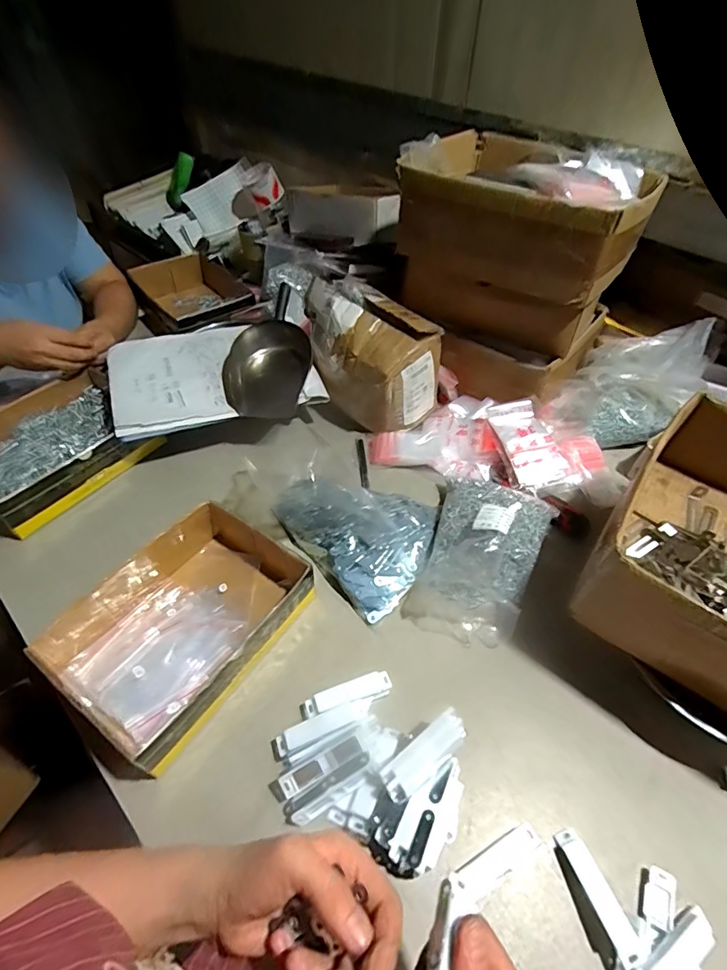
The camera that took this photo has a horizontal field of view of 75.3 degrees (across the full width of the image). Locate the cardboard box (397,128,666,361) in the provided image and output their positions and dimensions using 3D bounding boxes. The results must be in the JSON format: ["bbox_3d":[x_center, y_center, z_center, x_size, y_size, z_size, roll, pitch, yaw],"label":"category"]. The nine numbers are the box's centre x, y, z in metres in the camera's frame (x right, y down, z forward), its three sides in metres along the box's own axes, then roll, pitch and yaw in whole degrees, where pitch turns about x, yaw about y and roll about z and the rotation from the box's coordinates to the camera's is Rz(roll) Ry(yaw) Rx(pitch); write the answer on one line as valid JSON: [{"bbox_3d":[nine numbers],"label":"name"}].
[{"bbox_3d":[0.250,-0.389,0.757,0.325,0.234,0.261,32,56,24],"label":"cardboard box"}]

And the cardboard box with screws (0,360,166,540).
[{"bbox_3d":[-0.469,-0.056,0.702,0.198,0.067,0.262,34,56,25],"label":"cardboard box with screws"}]

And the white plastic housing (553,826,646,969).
[{"bbox_3d":[0.205,0.354,0.410,0.025,0.006,0.094,-10,40,-16],"label":"white plastic housing"}]

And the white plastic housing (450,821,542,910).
[{"bbox_3d":[0.122,0.344,0.431,0.091,0.004,0.025,-22,53,-19],"label":"white plastic housing"}]

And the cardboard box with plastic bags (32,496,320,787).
[{"bbox_3d":[-0.208,0.154,0.542,0.195,0.070,0.251,30,55,22],"label":"cardboard box with plastic bags"}]

